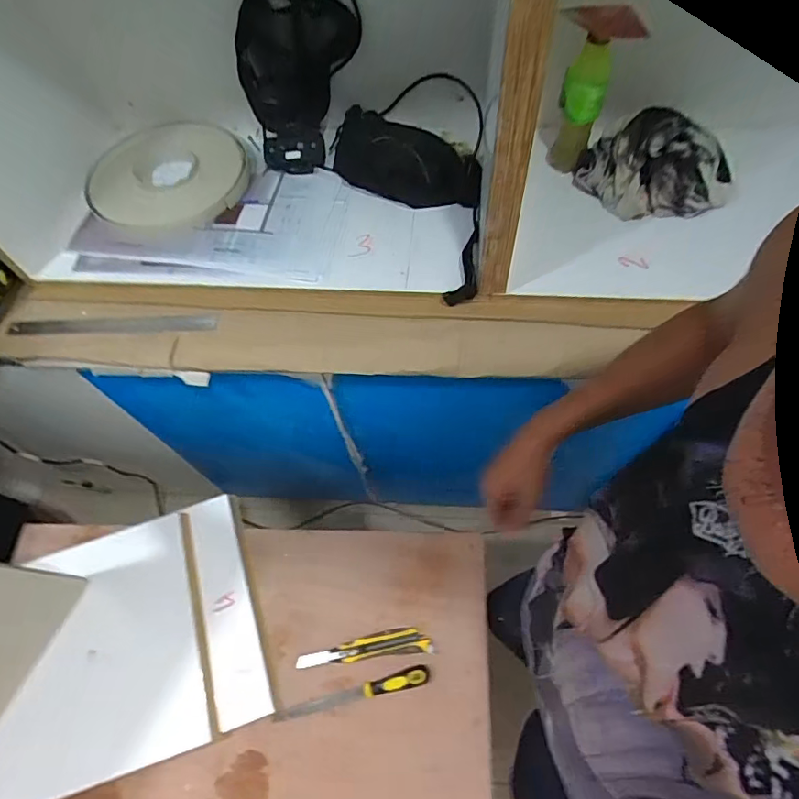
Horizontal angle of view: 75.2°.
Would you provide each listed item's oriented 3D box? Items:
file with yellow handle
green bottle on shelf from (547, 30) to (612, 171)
[{"bbox_3d":[-0.073,0.462,0.814,0.242,0.028,0.027,-15,62,-4],"label":"file with yellow handle"},{"bbox_3d":[0.263,-0.422,0.759,0.057,0.182,0.063,18,65,13],"label":"green bottle on shelf"}]

